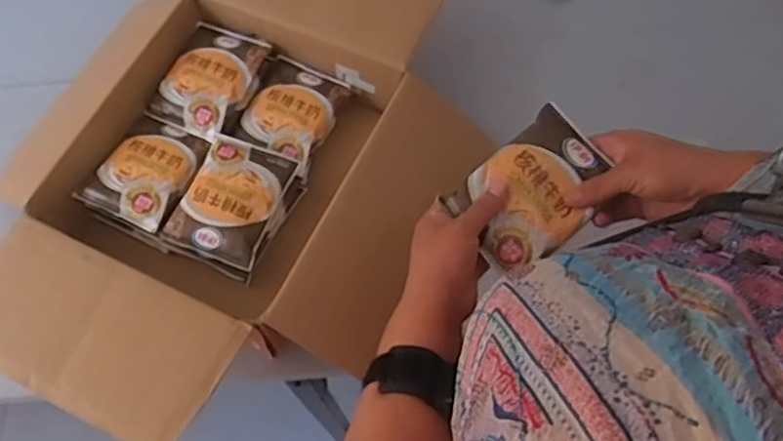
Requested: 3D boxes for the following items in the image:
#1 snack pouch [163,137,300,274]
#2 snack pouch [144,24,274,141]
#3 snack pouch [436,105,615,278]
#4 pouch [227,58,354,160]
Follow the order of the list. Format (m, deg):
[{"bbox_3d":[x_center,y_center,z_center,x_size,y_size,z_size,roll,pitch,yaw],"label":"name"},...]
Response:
[{"bbox_3d":[-0.171,-0.027,0.738,0.097,0.017,0.133,17,66,11],"label":"snack pouch"},{"bbox_3d":[-0.213,-0.167,0.799,0.098,0.027,0.133,21,66,13],"label":"snack pouch"},{"bbox_3d":[0.117,-0.024,0.568,0.120,0.015,0.090,-40,81,-1],"label":"snack pouch"},{"bbox_3d":[-0.120,-0.128,0.805,0.106,0.020,0.121,23,67,13],"label":"pouch"}]

